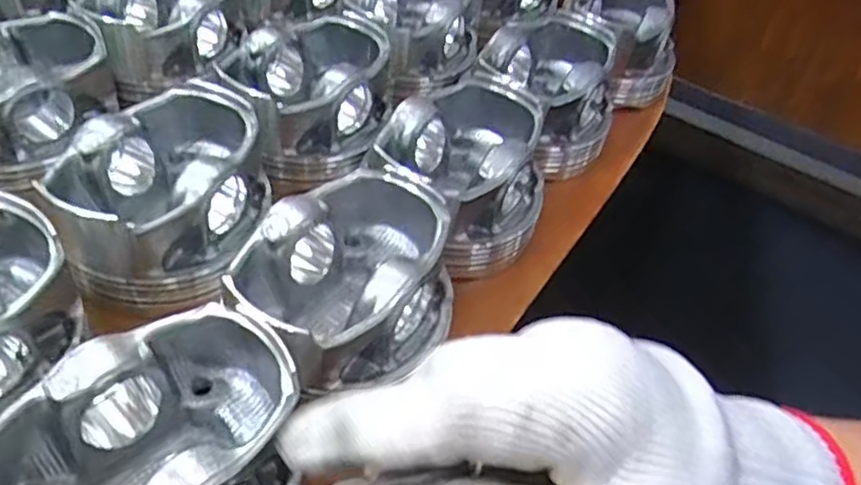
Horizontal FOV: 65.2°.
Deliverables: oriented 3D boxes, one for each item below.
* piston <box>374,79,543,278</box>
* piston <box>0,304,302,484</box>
[{"bbox_3d":[0.014,-0.027,0.295,0.064,0.057,0.076,34,51,24],"label":"piston"},{"bbox_3d":[-0.072,0.064,0.185,0.082,0.045,0.069,-30,56,-31],"label":"piston"}]

